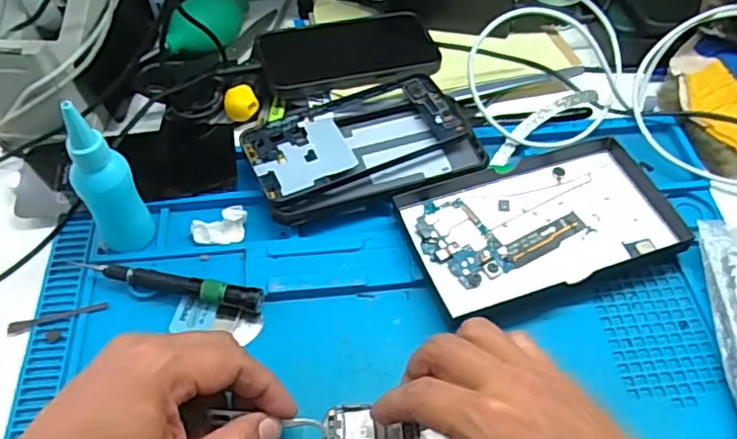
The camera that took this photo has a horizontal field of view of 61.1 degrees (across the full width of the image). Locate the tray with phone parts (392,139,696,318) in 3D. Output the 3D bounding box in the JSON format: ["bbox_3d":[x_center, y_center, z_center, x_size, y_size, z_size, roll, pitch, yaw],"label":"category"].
[{"bbox_3d":[0.119,0.000,0.432,0.178,0.018,0.107,-16,55,-12],"label":"tray with phone parts"}]

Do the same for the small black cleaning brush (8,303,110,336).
[{"bbox_3d":[-0.201,0.062,0.404,0.061,0.004,0.008,-14,54,-10],"label":"small black cleaning brush"}]

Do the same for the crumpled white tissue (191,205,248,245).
[{"bbox_3d":[-0.105,0.005,0.440,0.039,0.015,0.021,-10,54,-7],"label":"crumpled white tissue"}]

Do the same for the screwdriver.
[{"bbox_3d":[-0.133,0.041,0.408,0.129,0.015,0.015,10,54,8],"label":"screwdriver"}]

